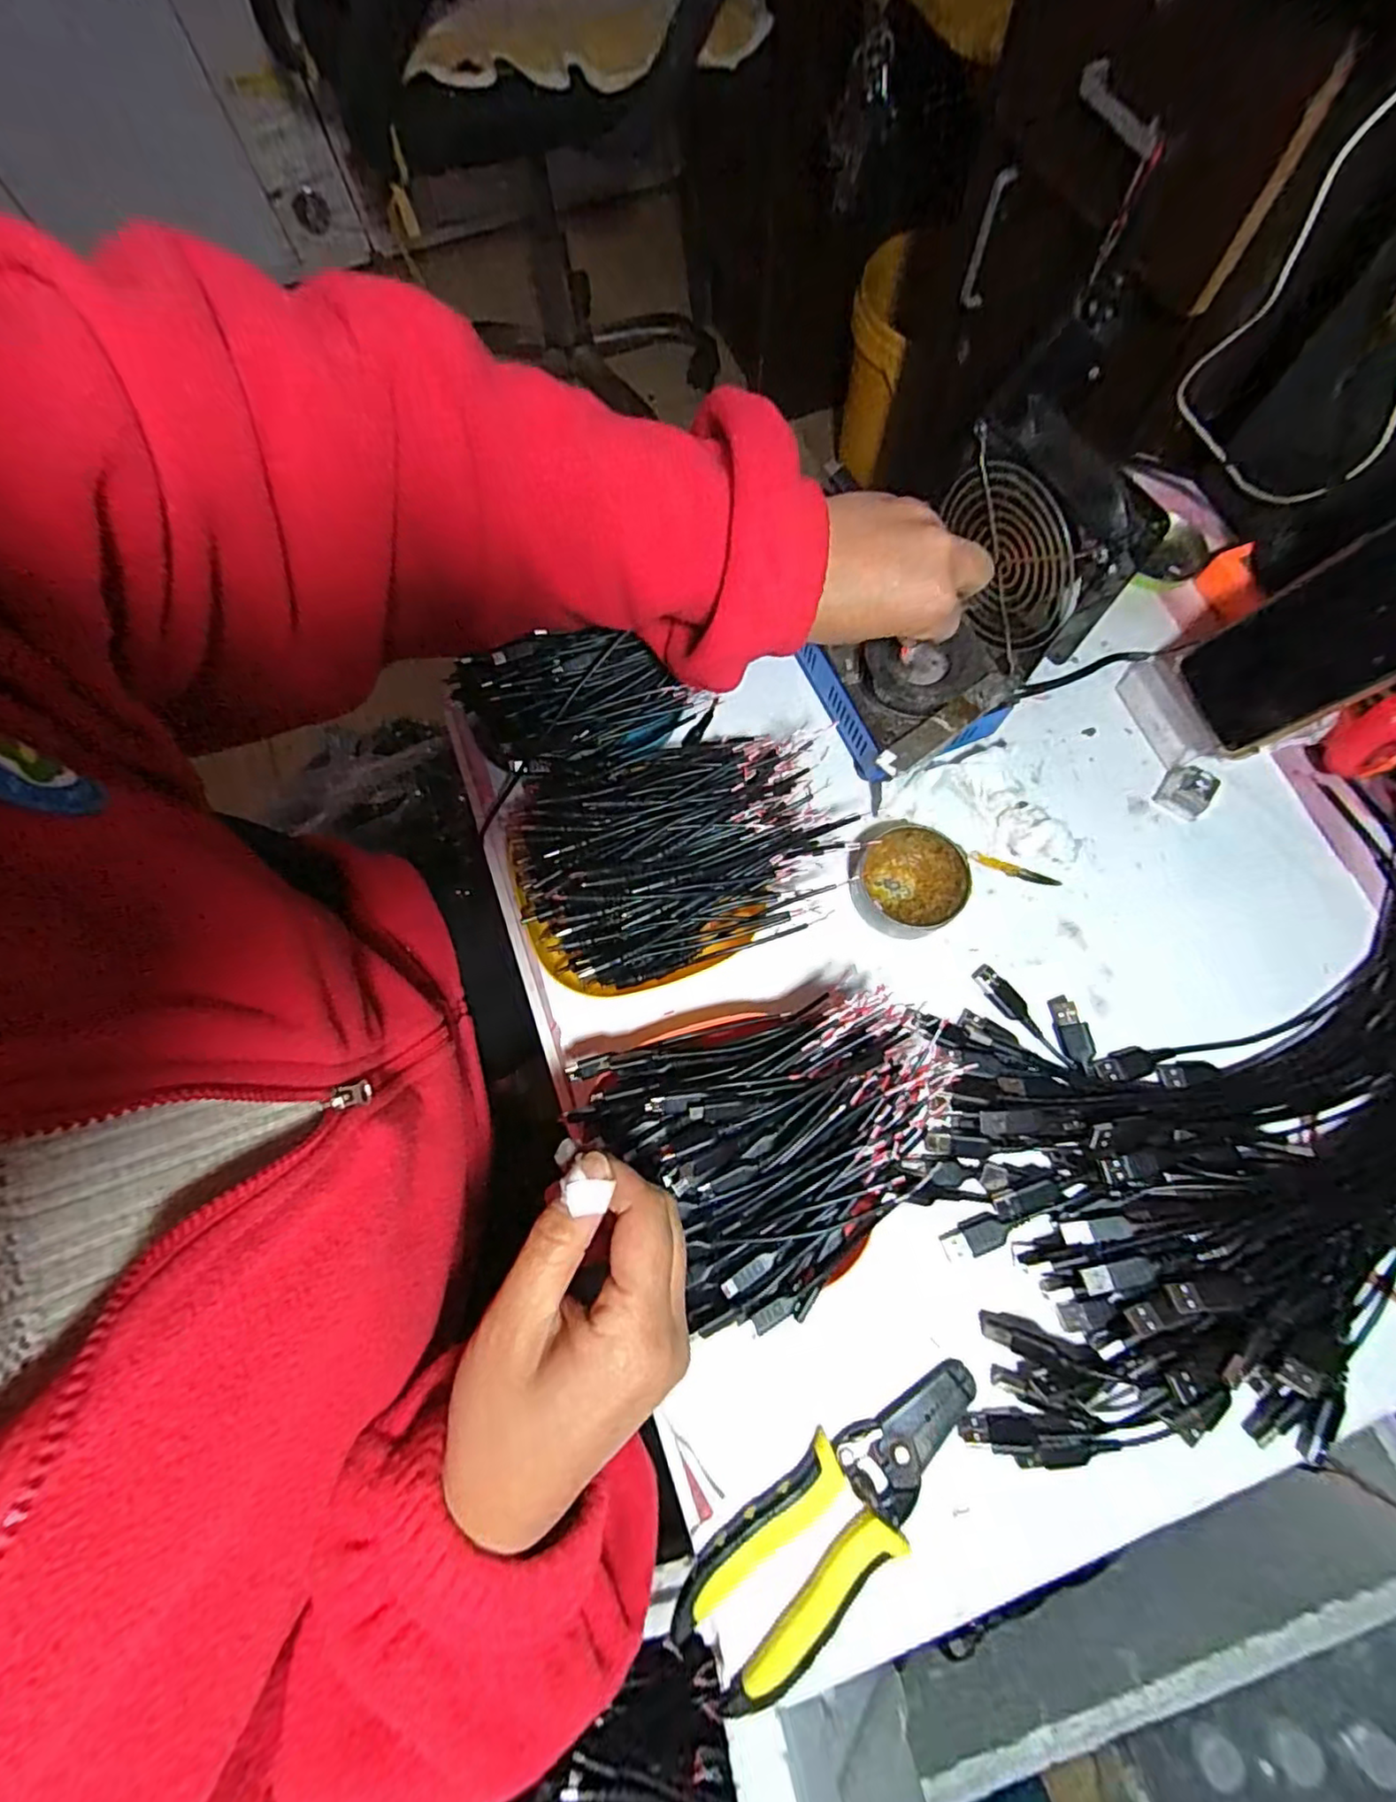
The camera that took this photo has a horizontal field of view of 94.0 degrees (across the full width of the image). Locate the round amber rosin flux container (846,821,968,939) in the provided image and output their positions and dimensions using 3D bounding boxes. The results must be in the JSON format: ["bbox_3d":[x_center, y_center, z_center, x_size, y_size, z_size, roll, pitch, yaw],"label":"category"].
[{"bbox_3d":[0.126,-0.012,0.394,0.063,0.024,0.062,-1,73,2],"label":"round amber rosin flux container"}]

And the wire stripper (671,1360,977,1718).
[{"bbox_3d":[0.068,0.286,0.303,0.166,0.012,0.055,-37,75,-9],"label":"wire stripper"}]

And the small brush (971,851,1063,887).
[{"bbox_3d":[0.198,-0.019,0.407,0.057,0.005,0.007,17,74,8],"label":"small brush"}]

